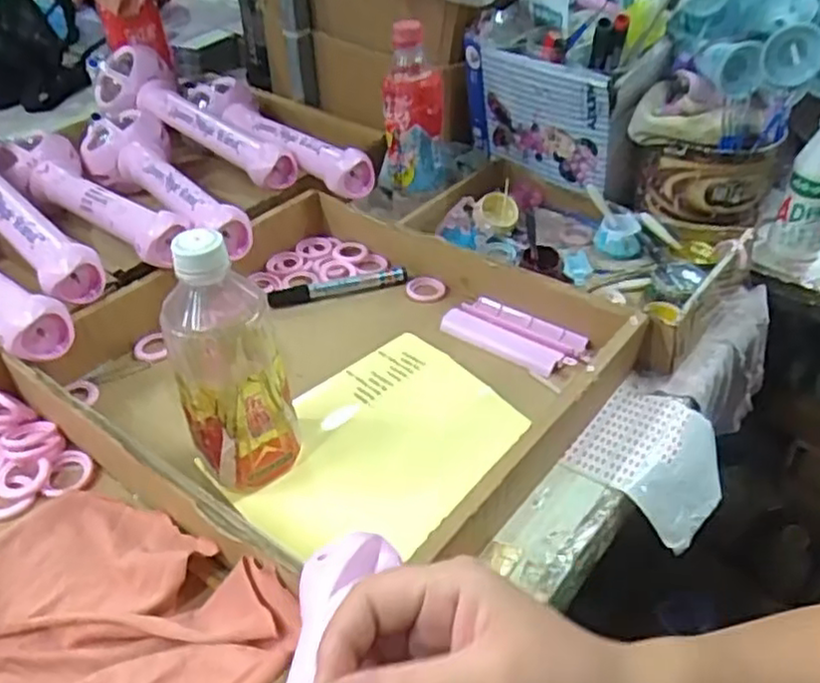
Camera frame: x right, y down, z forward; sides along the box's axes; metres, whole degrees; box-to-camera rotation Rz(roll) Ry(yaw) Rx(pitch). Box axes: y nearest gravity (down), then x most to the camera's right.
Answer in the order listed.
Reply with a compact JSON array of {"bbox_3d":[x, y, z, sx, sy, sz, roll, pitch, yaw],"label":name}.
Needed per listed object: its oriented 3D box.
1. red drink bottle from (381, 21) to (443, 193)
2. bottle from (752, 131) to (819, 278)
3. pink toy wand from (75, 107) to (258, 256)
[{"bbox_3d":[0.003,-0.237,0.744,0.066,0.172,0.062,0,39,1],"label":"red drink bottle"},{"bbox_3d":[0.384,-0.142,0.692,0.057,0.151,0.056,20,43,24],"label":"bottle"},{"bbox_3d":[-0.263,-0.167,0.754,0.095,0.056,0.342,-23,44,-26],"label":"pink toy wand"}]

